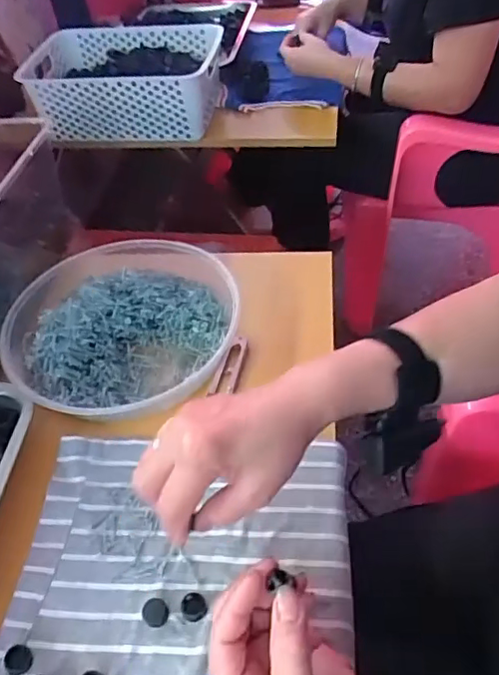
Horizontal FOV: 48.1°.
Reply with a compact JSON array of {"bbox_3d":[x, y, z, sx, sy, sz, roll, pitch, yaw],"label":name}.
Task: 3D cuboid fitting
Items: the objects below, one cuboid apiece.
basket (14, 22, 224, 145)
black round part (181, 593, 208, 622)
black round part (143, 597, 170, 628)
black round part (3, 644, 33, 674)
[{"bbox_3d":[-0.218,-0.434,0.955,0.331,0.115,0.205,3,48,8],"label":"basket"},{"bbox_3d":[-0.038,0.186,0.386,0.017,0.005,0.018,-3,47,3],"label":"black round part"},{"bbox_3d":[-0.064,0.189,0.384,0.017,0.009,0.016,-3,47,3],"label":"black round part"},{"bbox_3d":[-0.153,0.213,0.369,0.017,0.010,0.016,-3,47,3],"label":"black round part"}]

